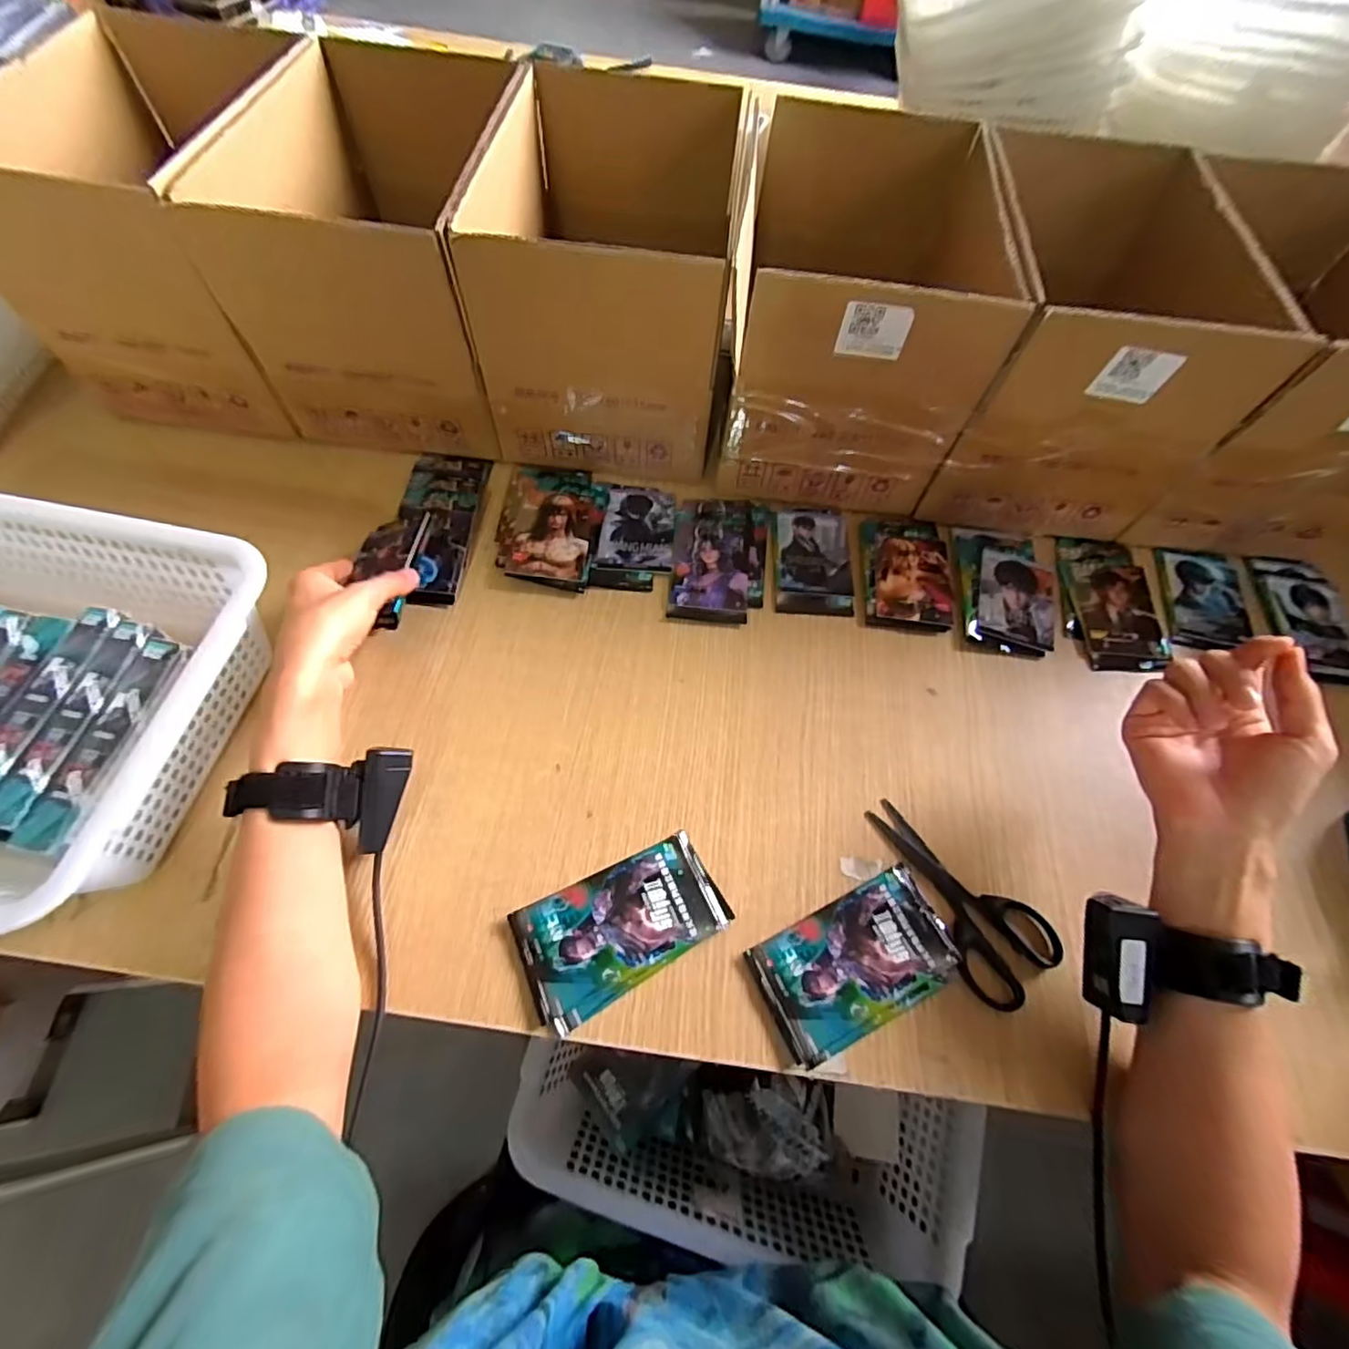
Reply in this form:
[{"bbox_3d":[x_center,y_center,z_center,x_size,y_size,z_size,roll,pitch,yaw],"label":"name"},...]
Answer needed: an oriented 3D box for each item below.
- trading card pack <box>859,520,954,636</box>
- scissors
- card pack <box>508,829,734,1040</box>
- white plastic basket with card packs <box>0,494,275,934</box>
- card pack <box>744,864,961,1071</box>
[{"bbox_3d":[0.222,-0.099,0.569,0.083,0.006,0.129,8,63,-1],"label":"trading card pack"},{"bbox_3d":[0.210,0.156,0.438,0.072,0.010,0.151,-25,68,-16],"label":"scissors"},{"bbox_3d":[-0.037,0.172,0.416,0.139,0.010,0.080,-27,69,-17],"label":"card pack"},{"bbox_3d":[-0.480,0.010,0.405,0.353,0.087,0.259,10,63,1],"label":"white plastic basket with card packs"},{"bbox_3d":[0.126,0.195,0.410,0.134,0.005,0.077,-23,68,-15],"label":"card pack"}]

